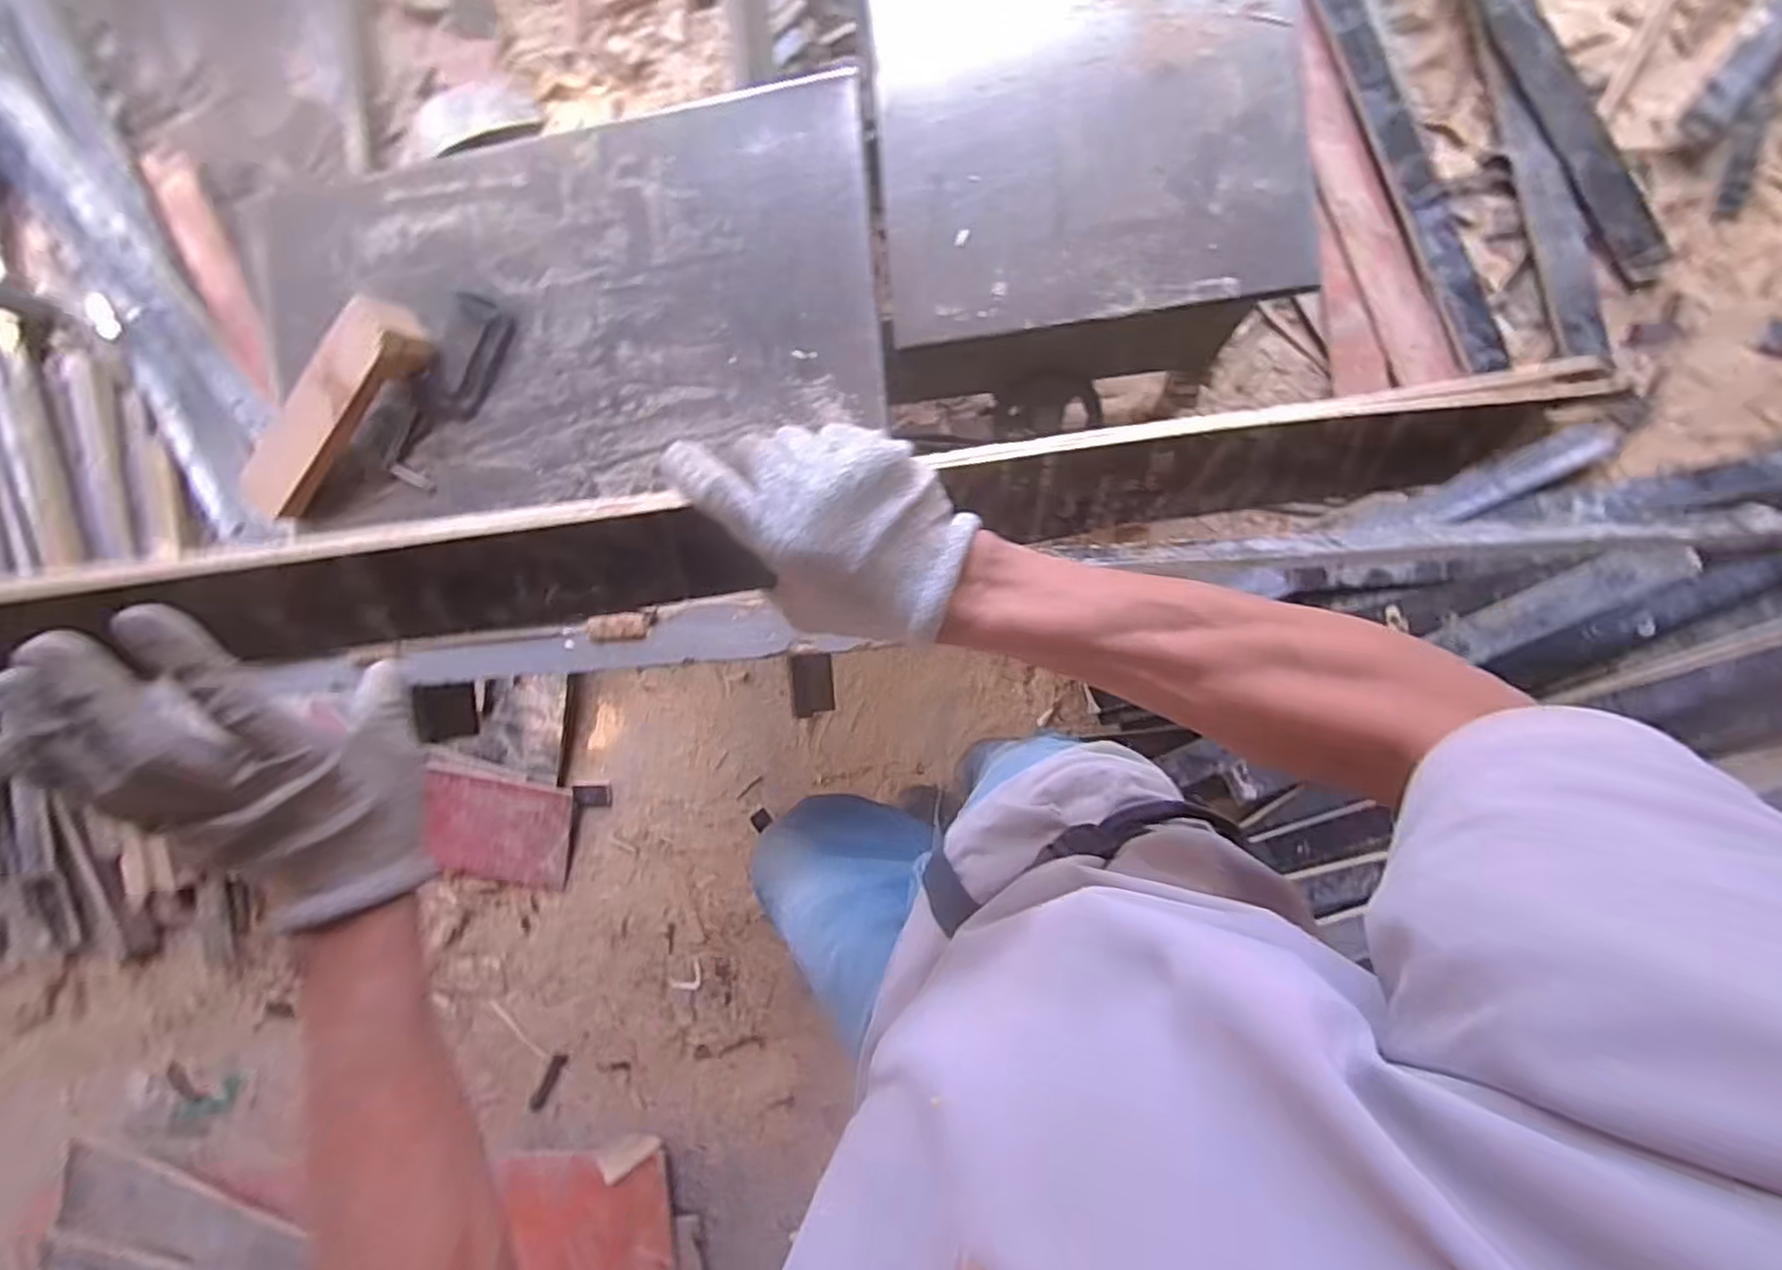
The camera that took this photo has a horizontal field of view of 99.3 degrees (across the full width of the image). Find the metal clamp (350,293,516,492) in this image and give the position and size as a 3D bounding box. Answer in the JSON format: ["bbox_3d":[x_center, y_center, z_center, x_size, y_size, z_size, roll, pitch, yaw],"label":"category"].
[{"bbox_3d":[-0.503,-0.271,0.836,0.091,0.030,0.226,39,98,6],"label":"metal clamp"}]

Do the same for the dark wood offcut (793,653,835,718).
[{"bbox_3d":[-0.087,0.054,0.864,0.007,0.062,0.077,10,108,36],"label":"dark wood offcut"}]

